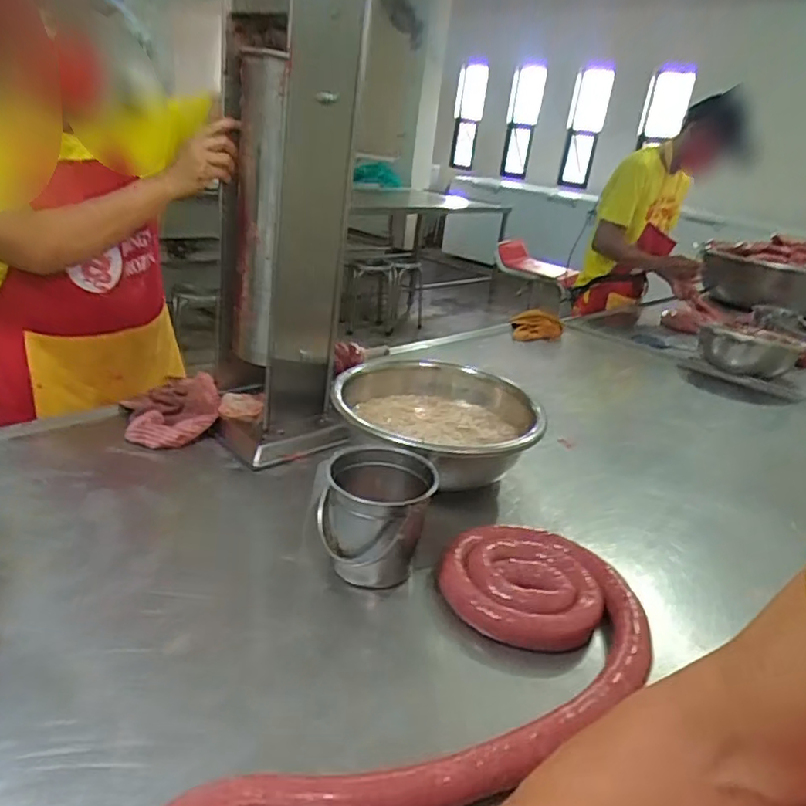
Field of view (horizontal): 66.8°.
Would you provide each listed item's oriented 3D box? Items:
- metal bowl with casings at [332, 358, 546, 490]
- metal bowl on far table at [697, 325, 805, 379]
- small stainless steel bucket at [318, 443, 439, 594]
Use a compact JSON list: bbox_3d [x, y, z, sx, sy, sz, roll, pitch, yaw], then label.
[{"bbox_3d":[0.056,0.038,1.007,0.320,0.121,0.330,6,25,-3],"label":"metal bowl with casings"},{"bbox_3d":[0.942,-0.131,1.689,0.190,0.124,0.234,-13,32,-37],"label":"metal bowl on far table"},{"bbox_3d":[-0.033,0.142,0.770,0.128,0.130,0.138,11,25,7],"label":"small stainless steel bucket"}]

